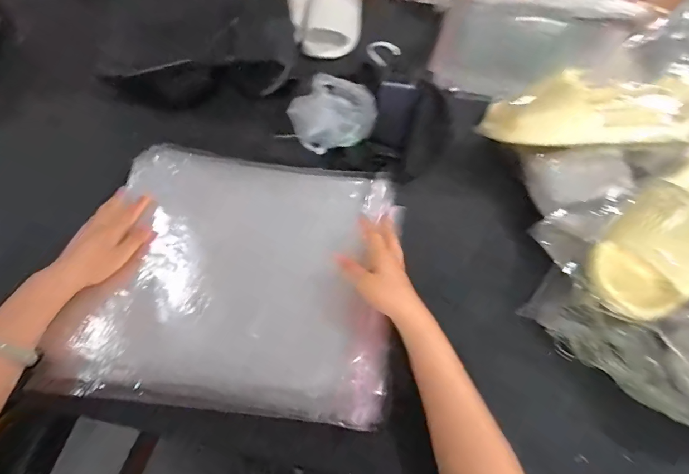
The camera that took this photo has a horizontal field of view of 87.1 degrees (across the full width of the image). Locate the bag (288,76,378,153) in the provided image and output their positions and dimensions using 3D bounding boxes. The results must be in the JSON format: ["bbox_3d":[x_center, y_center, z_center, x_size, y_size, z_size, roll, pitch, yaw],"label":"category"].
[{"bbox_3d":[-0.016,-0.189,0.574,0.125,0.067,0.117,11,59,5],"label":"bag"}]

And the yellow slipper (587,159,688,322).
[{"bbox_3d":[0.374,-0.030,0.377,0.271,0.071,0.108,-46,69,-3],"label":"yellow slipper"}]

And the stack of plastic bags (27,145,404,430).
[{"bbox_3d":[-0.136,0.032,0.467,0.369,0.035,0.340,7,59,3],"label":"stack of plastic bags"}]

